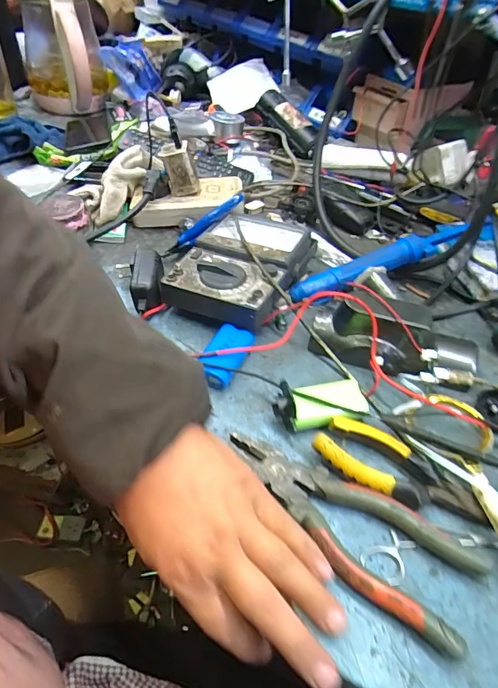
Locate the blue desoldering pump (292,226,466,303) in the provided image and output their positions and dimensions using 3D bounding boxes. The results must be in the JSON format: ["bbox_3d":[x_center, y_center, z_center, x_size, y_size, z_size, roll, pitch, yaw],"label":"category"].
[{"bbox_3d":[0.150,-0.094,0.493,0.226,0.024,0.029,-22,49,-9],"label":"blue desoldering pump"}]

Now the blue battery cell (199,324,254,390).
[{"bbox_3d":[-0.022,0.009,0.404,0.036,0.020,0.068,17,45,11],"label":"blue battery cell"}]

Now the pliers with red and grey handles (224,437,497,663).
[{"bbox_3d":[0.063,0.121,0.303,0.183,0.016,0.067,30,49,24],"label":"pliers with red and grey handles"}]

